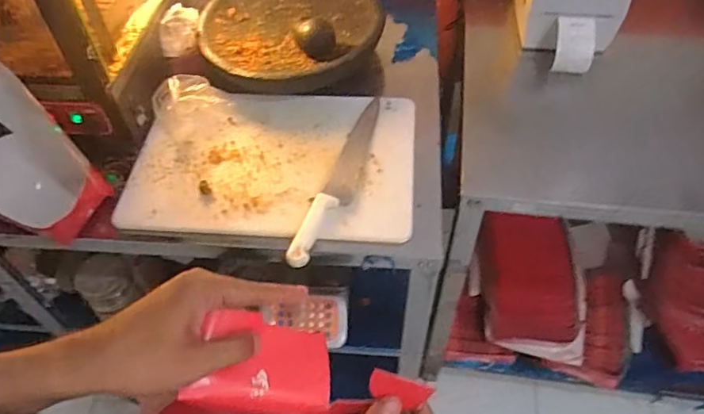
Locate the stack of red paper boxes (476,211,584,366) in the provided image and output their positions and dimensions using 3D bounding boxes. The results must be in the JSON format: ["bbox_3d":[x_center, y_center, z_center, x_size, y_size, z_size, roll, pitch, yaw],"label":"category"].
[{"bbox_3d":[0.461,0.188,1.398,0.251,0.143,0.383,3,53,4],"label":"stack of red paper boxes"}]

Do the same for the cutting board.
[{"bbox_3d":[-0.128,-0.083,0.886,0.445,0.024,0.302,2,54,5],"label":"cutting board"}]

